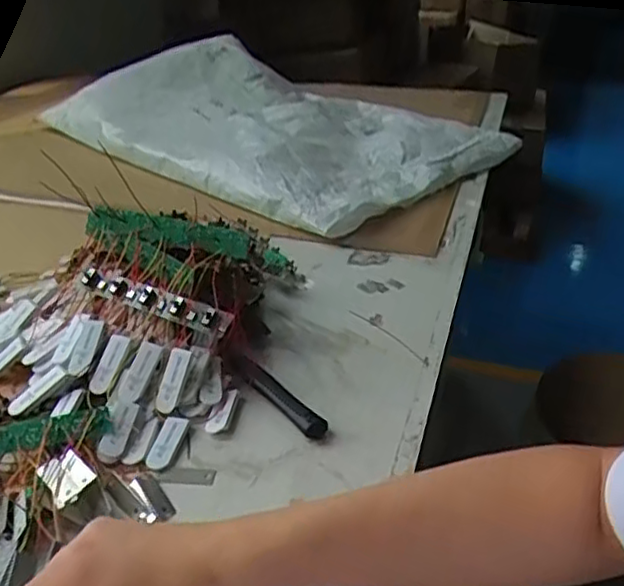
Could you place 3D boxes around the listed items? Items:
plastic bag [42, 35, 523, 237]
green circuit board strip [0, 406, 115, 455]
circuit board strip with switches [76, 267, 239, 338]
[{"bbox_3d":[-0.086,-0.352,1.329,0.582,0.102,0.822,-24,39,-39],"label":"plastic bag"},{"bbox_3d":[-0.253,0.116,0.536,0.175,0.011,0.032,-8,53,-19],"label":"green circuit board strip"},{"bbox_3d":[-0.154,0.005,0.642,0.166,0.021,0.026,13,34,24],"label":"circuit board strip with switches"}]

